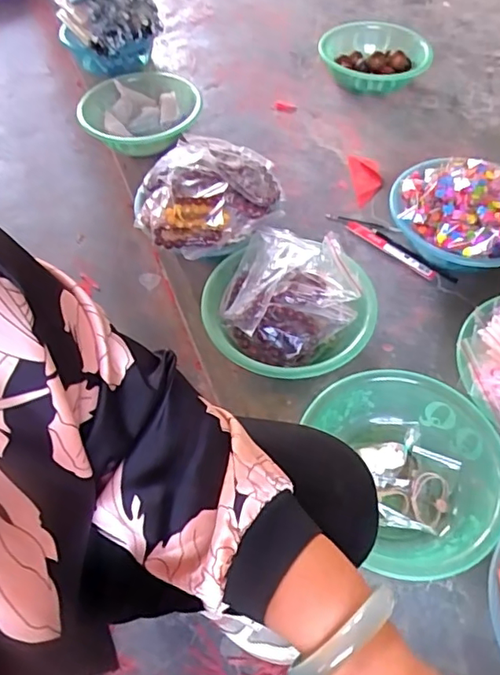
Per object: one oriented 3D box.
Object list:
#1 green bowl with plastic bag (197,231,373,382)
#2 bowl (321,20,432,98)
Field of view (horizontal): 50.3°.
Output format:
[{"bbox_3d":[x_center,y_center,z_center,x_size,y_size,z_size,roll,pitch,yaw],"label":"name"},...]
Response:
[{"bbox_3d":[0.053,-0.039,0.755,0.229,0.097,0.224,0,54,0],"label":"green bowl with plastic bag"},{"bbox_3d":[0.273,-0.623,1.176,0.230,0.061,0.236,0,54,0],"label":"bowl"}]

